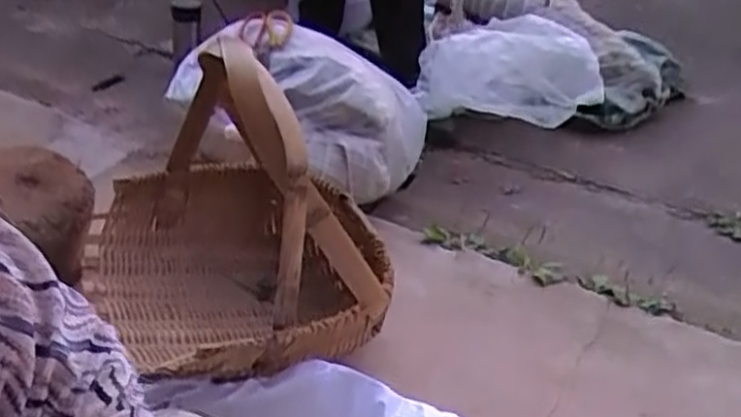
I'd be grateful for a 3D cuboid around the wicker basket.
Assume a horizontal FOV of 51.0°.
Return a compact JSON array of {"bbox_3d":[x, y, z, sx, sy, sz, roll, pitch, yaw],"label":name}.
[{"bbox_3d":[-0.155,0.002,0.993,0.334,0.421,0.376,-3,36,-11],"label":"wicker basket"}]

